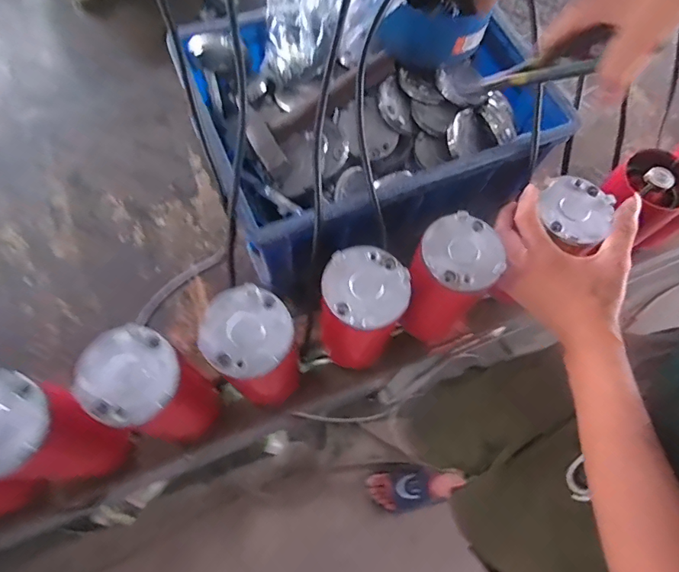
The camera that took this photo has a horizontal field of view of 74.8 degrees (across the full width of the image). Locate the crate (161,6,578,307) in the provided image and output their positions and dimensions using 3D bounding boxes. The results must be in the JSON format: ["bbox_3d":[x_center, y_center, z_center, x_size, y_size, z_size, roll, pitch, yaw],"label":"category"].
[{"bbox_3d":[0.030,-0.193,0.545,0.373,0.189,0.313,-21,71,-11],"label":"crate"}]

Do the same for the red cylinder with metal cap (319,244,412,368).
[{"bbox_3d":[0.020,0.031,0.461,0.074,0.167,0.071,1,67,-3],"label":"red cylinder with metal cap"}]

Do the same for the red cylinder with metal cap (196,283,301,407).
[{"bbox_3d":[-0.079,0.070,0.441,0.071,0.169,0.071,1,67,-3],"label":"red cylinder with metal cap"}]

